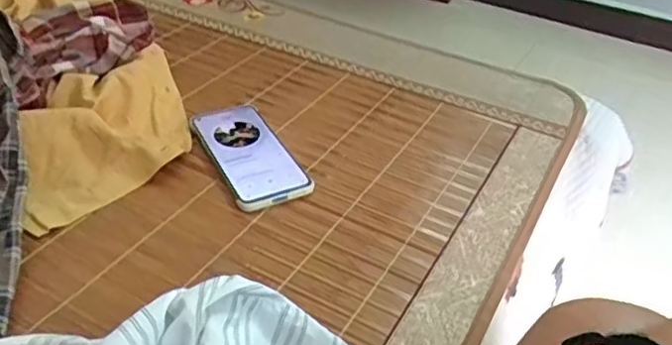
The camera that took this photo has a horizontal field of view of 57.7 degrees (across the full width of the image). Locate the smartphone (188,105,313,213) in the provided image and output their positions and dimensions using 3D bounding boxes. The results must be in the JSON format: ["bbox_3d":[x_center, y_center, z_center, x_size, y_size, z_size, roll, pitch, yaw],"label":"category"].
[{"bbox_3d":[-0.087,-0.021,0.610,0.077,0.013,0.162,-15,42,-25],"label":"smartphone"}]

